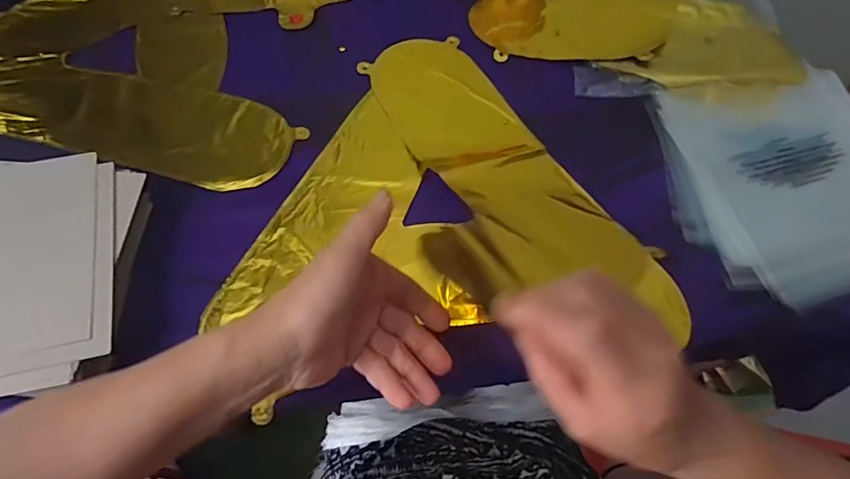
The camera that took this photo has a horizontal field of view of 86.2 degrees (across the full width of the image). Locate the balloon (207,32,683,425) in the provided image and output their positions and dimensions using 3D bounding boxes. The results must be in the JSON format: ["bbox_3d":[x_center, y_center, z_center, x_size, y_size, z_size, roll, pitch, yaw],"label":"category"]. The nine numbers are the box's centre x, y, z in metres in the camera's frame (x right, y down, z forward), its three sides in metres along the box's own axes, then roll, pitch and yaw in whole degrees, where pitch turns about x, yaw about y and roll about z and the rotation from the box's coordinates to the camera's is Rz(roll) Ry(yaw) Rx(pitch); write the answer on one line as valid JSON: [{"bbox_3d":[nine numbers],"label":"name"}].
[{"bbox_3d":[0.018,-0.077,0.424,0.381,0.056,0.323,-2,64,-4],"label":"balloon"}]

